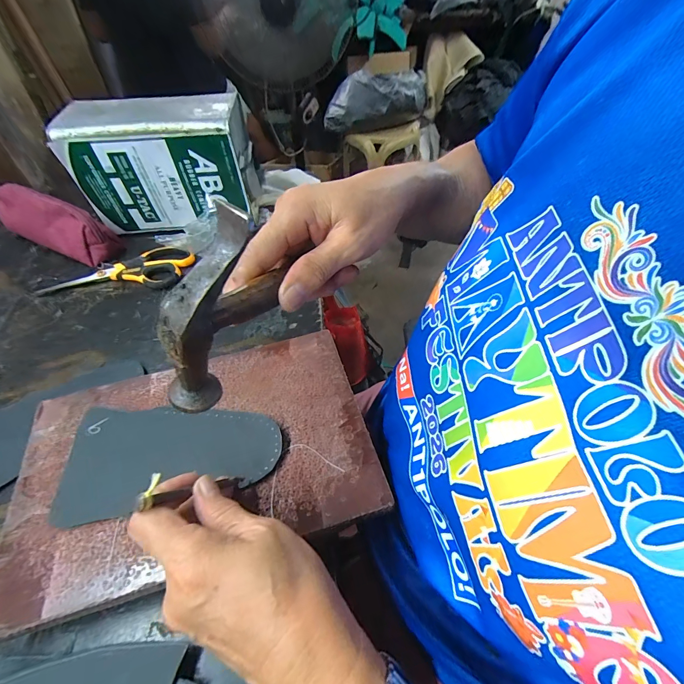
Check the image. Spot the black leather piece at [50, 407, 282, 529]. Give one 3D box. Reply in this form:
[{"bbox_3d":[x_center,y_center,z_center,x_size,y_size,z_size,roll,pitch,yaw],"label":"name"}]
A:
[{"bbox_3d":[-0.132,0.091,0.277,0.162,0.008,0.085,-5,54,0],"label":"black leather piece"}]

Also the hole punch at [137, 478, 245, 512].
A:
[{"bbox_3d":[-0.091,0.095,0.222,0.009,0.087,0.009,32,92,27],"label":"hole punch"}]

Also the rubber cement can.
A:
[{"bbox_3d":[-0.259,-0.255,0.517,0.236,0.165,0.087,-3,51,2],"label":"rubber cement can"}]

